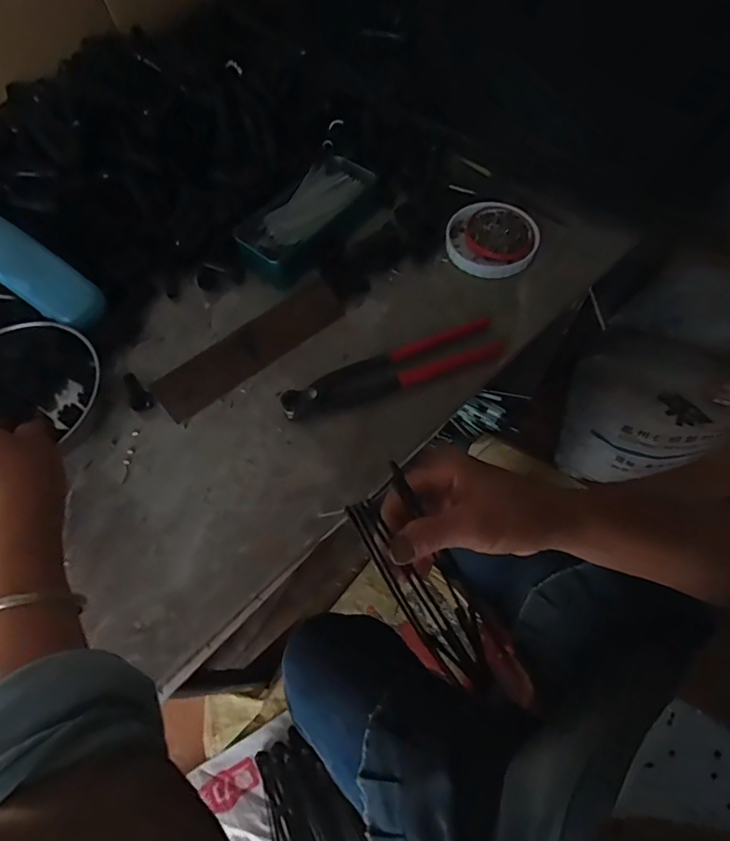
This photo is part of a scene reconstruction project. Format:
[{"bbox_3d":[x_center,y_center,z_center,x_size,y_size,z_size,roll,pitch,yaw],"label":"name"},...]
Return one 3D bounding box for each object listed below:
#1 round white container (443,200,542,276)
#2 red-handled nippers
[{"bbox_3d":[0.127,-0.181,0.496,0.084,0.016,0.089,-1,63,2],"label":"round white container"},{"bbox_3d":[0.028,-0.042,0.432,0.201,0.019,0.042,-23,64,-9],"label":"red-handled nippers"}]

